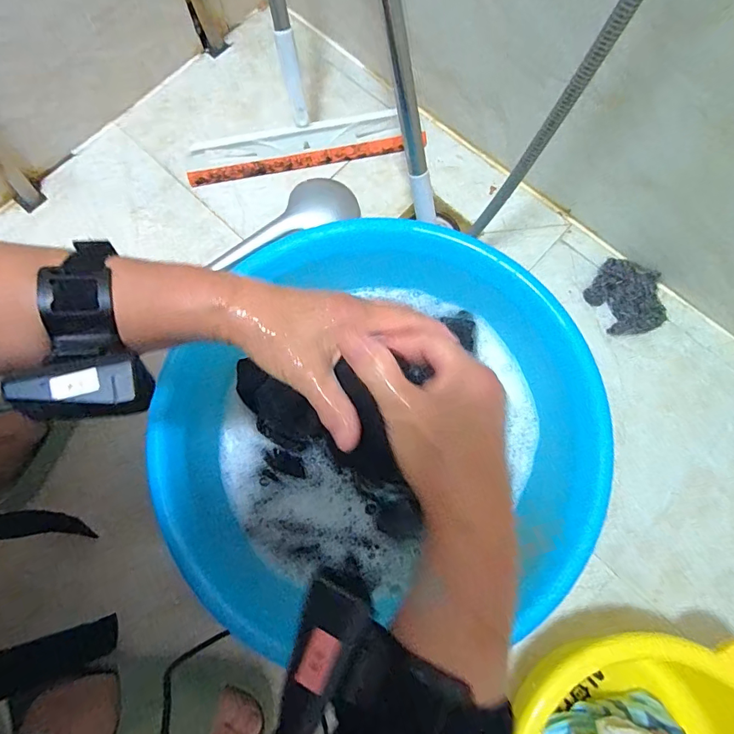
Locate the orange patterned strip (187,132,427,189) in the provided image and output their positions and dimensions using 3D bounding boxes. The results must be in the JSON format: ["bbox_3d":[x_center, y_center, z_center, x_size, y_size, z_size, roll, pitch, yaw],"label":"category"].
[{"bbox_3d":[-0.082,-0.300,0.632,0.343,0.021,0.014,-12,76,-3],"label":"orange patterned strip"}]

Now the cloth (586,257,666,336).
[{"bbox_3d":[0.340,-0.091,0.570,0.090,0.024,0.094,-3,76,-1],"label":"cloth"}]

